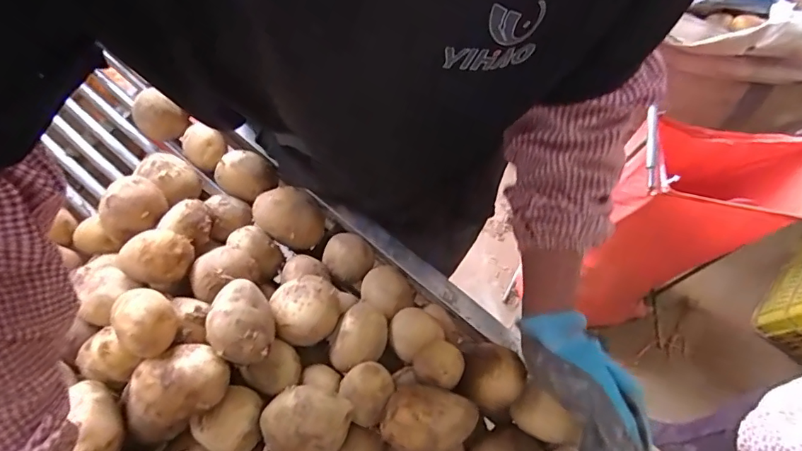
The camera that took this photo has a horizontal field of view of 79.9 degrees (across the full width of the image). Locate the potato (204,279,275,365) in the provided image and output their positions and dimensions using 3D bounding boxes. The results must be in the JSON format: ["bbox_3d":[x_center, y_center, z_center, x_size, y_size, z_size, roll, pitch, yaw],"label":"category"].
[{"bbox_3d":[-0.153,0.088,0.450,0.057,0.042,0.084,-11,69,-6],"label":"potato"}]

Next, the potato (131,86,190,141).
[{"bbox_3d":[-0.312,-0.140,0.614,0.049,0.053,0.052,1,69,-1],"label":"potato"}]

